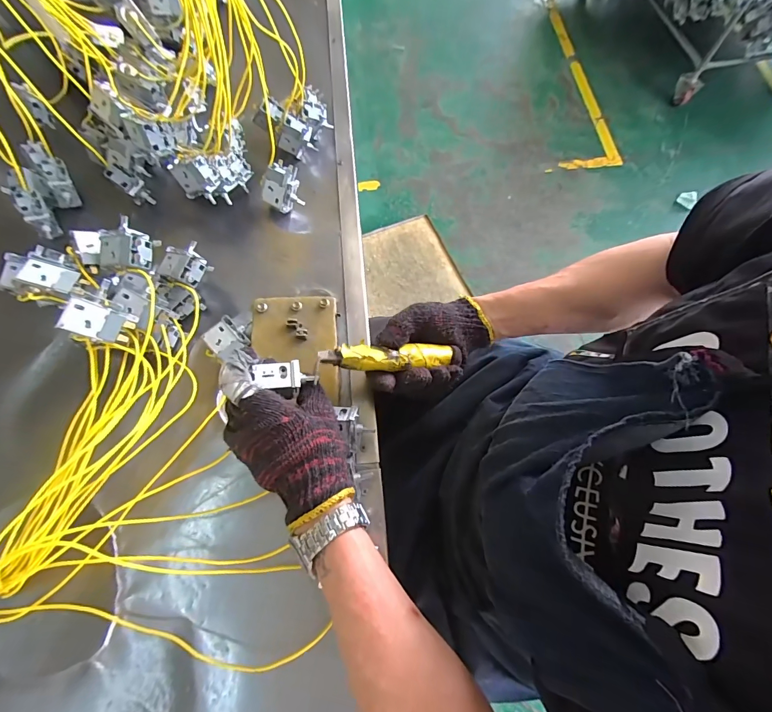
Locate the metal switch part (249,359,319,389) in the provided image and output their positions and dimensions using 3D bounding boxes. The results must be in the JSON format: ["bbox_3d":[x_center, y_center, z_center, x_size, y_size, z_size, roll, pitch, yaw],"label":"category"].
[{"bbox_3d":[-0.088,0.017,0.322,0.057,0.015,0.024,2,67,-24],"label":"metal switch part"}]

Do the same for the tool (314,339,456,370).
[{"bbox_3d":[0.004,0.001,0.359,0.134,0.013,0.023,-1,68,-20],"label":"tool"}]

